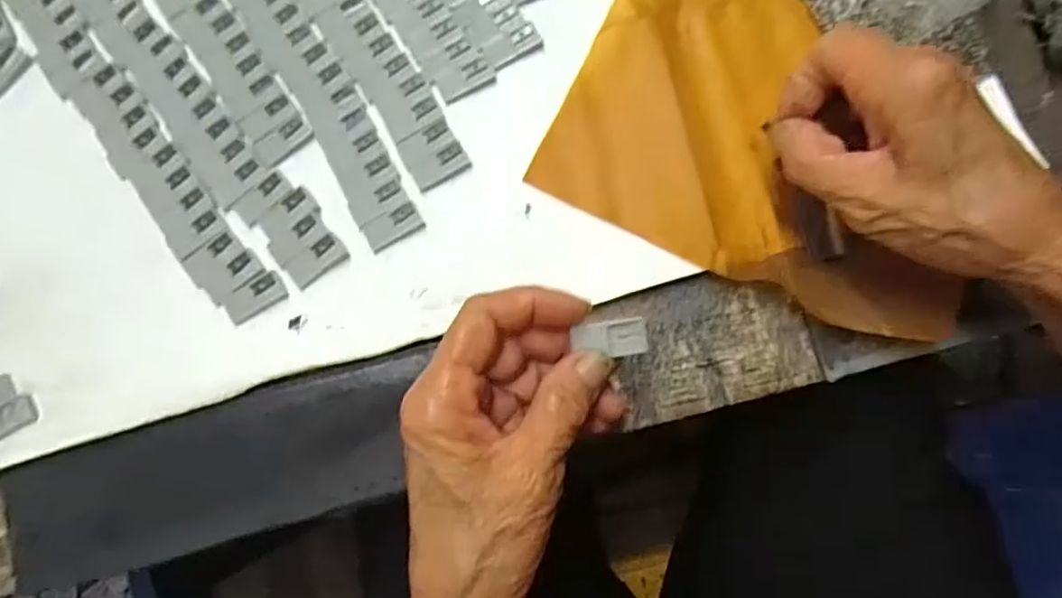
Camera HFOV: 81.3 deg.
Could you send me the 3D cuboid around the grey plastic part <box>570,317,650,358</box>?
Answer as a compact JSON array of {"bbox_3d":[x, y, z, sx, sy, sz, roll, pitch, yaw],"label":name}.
[{"bbox_3d":[0.030,0.014,0.231,0.027,0.004,0.014,-1,81,12],"label":"grey plastic part"}]

